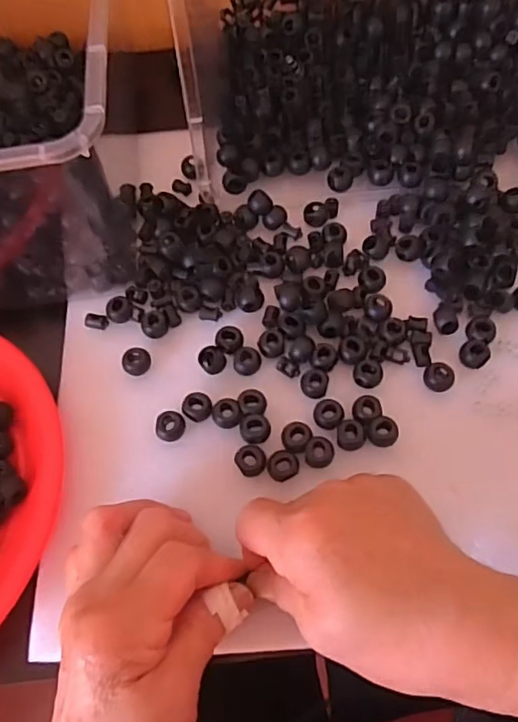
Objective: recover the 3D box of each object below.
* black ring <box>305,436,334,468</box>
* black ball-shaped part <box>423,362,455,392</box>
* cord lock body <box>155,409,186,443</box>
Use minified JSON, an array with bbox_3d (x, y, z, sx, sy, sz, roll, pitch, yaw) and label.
[{"bbox_3d":[0.034,0.051,0.325,0.016,0.005,0.017,-1,64,2],"label":"black ring"},{"bbox_3d":[0.108,0.009,0.343,0.017,0.008,0.017,-1,64,2],"label":"black ball-shaped part"},{"bbox_3d":[-0.052,0.038,0.338,0.016,0.008,0.017,-1,64,2],"label":"cord lock body"}]

